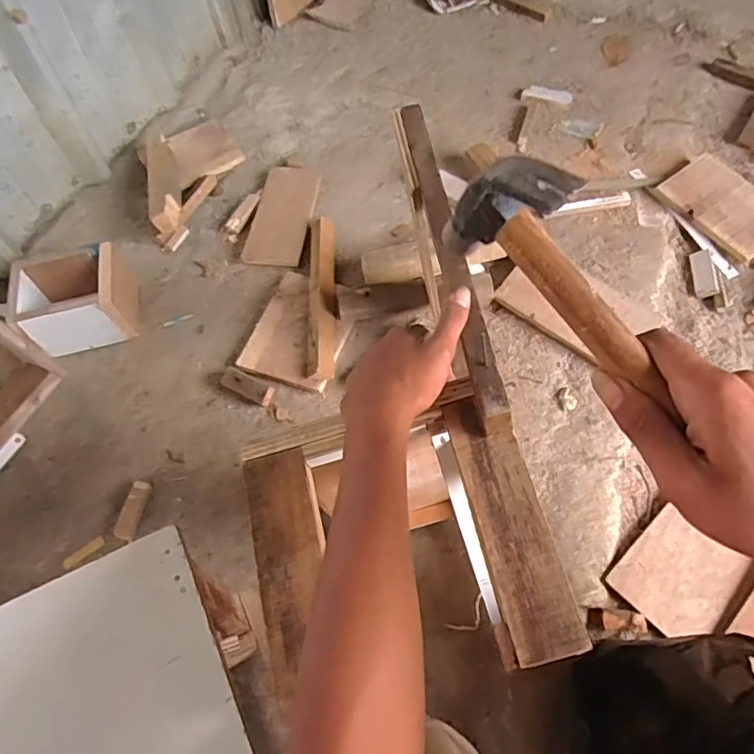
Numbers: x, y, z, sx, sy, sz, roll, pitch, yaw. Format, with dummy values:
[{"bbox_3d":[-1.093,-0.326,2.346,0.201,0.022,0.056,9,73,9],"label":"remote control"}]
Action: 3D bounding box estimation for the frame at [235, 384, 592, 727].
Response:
[{"bbox_3d":[0.015,0.120,0.440,0.219,0.027,0.209,-13,63,-3],"label":"frame"}]

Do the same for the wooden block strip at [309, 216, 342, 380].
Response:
[{"bbox_3d":[-0.089,-0.141,0.955,0.049,0.033,0.327,-5,60,-1],"label":"wooden block strip"}]

